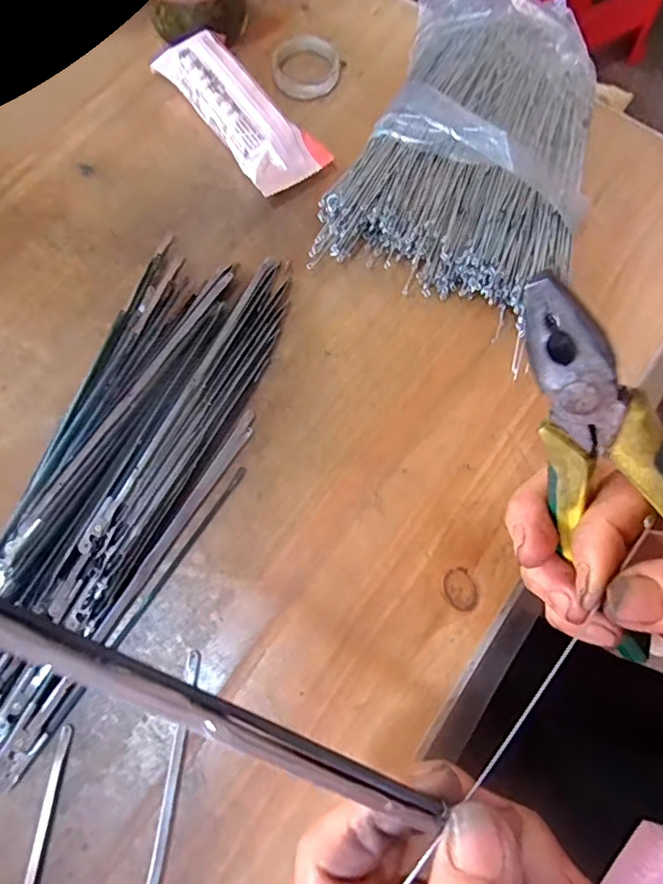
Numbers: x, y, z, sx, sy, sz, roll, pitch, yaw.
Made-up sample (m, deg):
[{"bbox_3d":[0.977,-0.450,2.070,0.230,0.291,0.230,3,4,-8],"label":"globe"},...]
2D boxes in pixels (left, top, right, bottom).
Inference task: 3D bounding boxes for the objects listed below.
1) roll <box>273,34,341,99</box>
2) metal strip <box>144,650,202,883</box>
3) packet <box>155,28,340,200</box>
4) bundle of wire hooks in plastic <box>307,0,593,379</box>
[{"bbox_3d":[-0.017,-0.255,0.367,0.044,0.012,0.043,1,71,-2],"label":"roll"},{"bbox_3d":[-0.073,0.181,0.220,0.006,0.007,0.175,7,71,0],"label":"metal strip"},{"bbox_3d":[-0.060,-0.213,0.337,0.047,0.024,0.126,-38,77,-14],"label":"packet"},{"bbox_3d":[0.098,-0.190,0.331,0.147,0.039,0.241,22,72,5],"label":"bundle of wire hooks in plastic"}]

